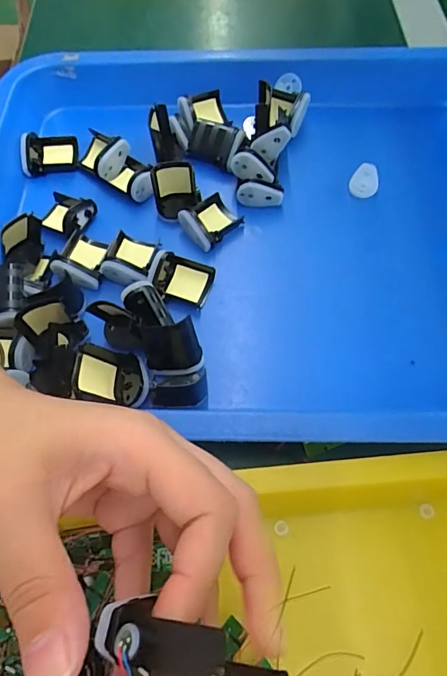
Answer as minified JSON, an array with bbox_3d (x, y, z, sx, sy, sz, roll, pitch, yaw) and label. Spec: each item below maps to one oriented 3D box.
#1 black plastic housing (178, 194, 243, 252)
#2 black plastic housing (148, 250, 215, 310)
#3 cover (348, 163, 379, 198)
[{"bbox_3d":[-0.009,-0.092,0.337,0.042,0.019,0.033,-42,71,-17],"label":"black plastic housing"},{"bbox_3d":[-0.031,-0.042,0.317,0.041,0.021,0.032,17,66,9],"label":"black plastic housing"},{"bbox_3d":[0.115,-0.127,0.359,0.022,0.007,0.031,24,67,12],"label":"cover"}]

